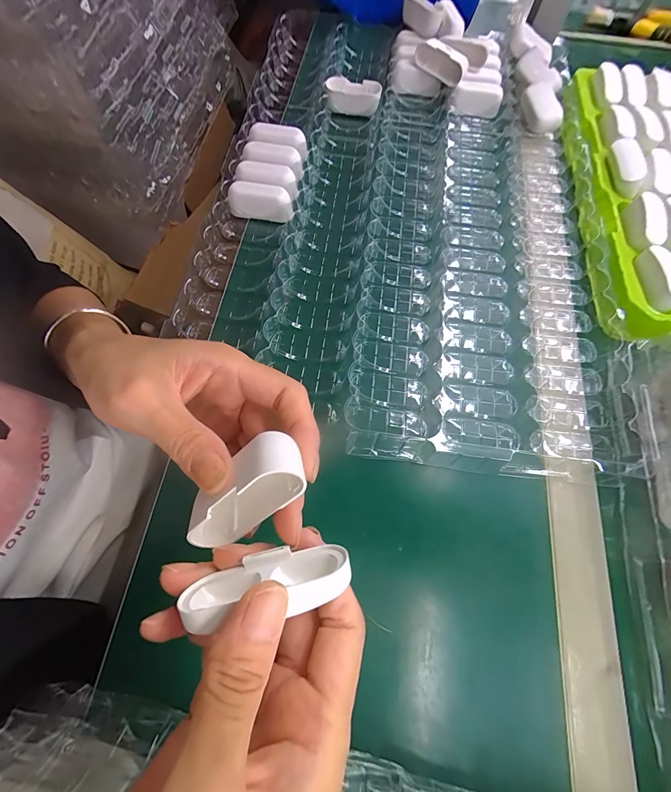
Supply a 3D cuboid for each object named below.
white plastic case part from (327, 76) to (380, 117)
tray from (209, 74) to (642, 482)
[{"bbox_3d":[0.022,-0.363,0.397,0.063,0.021,0.029,19,70,5],"label":"white plastic case part"},{"bbox_3d":[0.077,-0.156,0.340,0.345,0.043,0.446,5,69,0],"label":"tray"}]

